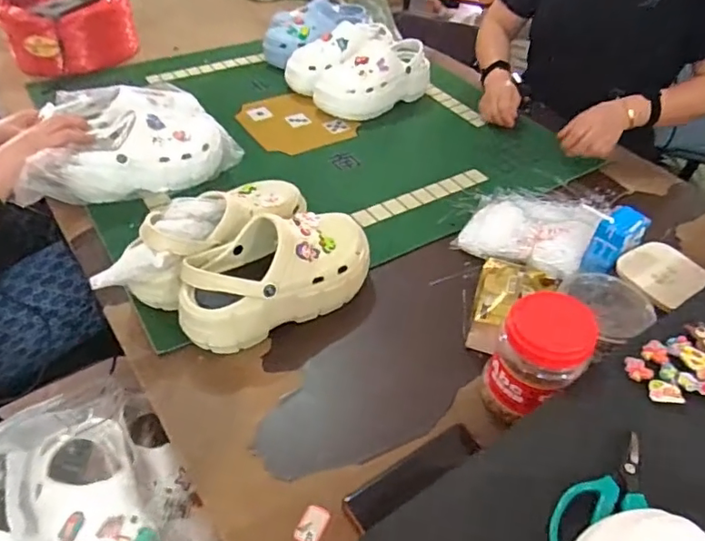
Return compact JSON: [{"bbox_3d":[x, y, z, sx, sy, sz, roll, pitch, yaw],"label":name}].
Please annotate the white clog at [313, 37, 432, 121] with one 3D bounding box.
[{"bbox_3d":[0.041,-0.405,1.135,0.249,0.122,0.116,-28,49,-27],"label":"white clog"}]

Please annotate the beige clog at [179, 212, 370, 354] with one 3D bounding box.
[{"bbox_3d":[-0.096,0.003,0.700,0.251,0.125,0.101,-24,47,-24],"label":"beige clog"}]

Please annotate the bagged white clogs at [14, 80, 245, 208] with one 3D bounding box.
[{"bbox_3d":[-0.373,-0.214,0.905,0.298,0.112,0.231,-23,47,-23],"label":"bagged white clogs"}]

